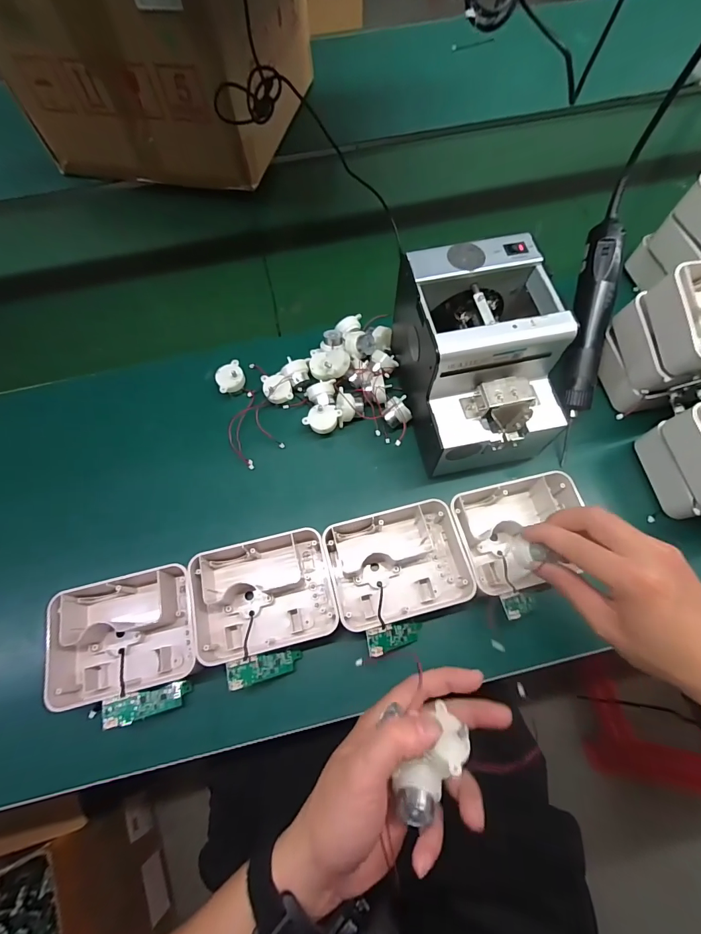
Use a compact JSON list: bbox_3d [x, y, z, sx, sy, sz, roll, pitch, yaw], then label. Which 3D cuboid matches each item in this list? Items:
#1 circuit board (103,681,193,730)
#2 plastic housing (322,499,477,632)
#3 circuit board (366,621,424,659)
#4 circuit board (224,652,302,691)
[{"bbox_3d":[-0.176,0.207,0.347,0.072,0.010,0.022,5,56,-42],"label":"circuit board"},{"bbox_3d":[0.045,0.094,0.388,0.130,0.044,0.104,-12,65,-6],"label":"plastic housing"},{"bbox_3d":[0.043,0.154,0.360,0.066,0.010,0.021,4,58,-40],"label":"circuit board"},{"bbox_3d":[-0.074,0.178,0.352,0.071,0.009,0.021,5,58,-38],"label":"circuit board"}]

